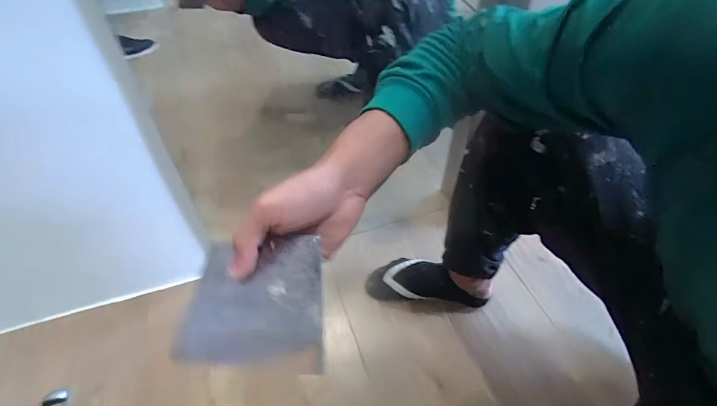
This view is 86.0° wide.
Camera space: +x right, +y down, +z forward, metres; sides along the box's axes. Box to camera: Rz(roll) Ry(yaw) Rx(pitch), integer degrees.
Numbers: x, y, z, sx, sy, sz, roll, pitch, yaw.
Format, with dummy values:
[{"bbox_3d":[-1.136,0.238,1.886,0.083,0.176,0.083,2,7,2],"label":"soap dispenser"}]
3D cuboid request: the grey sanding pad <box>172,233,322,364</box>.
[{"bbox_3d":[-0.084,0.073,0.300,0.123,0.008,0.098,-6,59,23],"label":"grey sanding pad"}]

